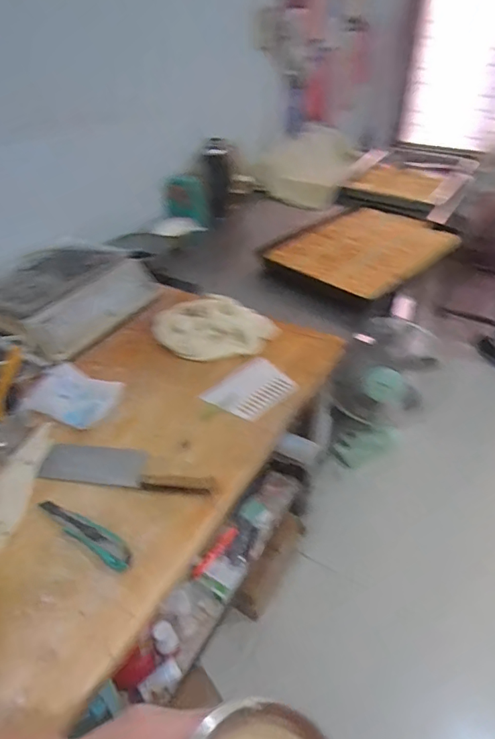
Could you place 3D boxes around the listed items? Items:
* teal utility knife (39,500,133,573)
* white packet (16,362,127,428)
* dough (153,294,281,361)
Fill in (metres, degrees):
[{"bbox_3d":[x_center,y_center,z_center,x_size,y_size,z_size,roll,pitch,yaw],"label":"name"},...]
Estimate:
[{"bbox_3d":[-0.224,0.224,0.655,0.166,0.013,0.034,24,46,27],"label":"teal utility knife"},{"bbox_3d":[-0.324,0.054,0.851,0.157,0.043,0.119,21,44,25],"label":"white packet"},{"bbox_3d":[-0.087,-0.091,0.988,0.178,0.051,0.236,-28,47,-29],"label":"dough"}]

